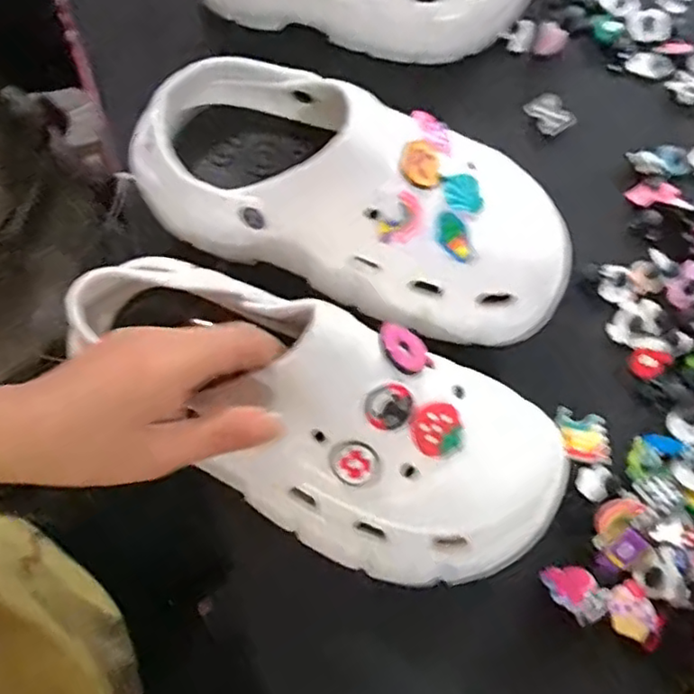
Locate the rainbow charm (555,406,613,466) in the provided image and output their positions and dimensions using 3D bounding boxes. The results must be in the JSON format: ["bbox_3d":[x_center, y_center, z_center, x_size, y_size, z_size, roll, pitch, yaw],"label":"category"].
[{"bbox_3d":[0.144,0.053,0.393,0.028,0.005,0.036,-4,72,-1],"label":"rainbow charm"}]

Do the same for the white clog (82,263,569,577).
[{"bbox_3d":[-0.024,0.036,0.318,0.260,0.092,0.102,22,73,5],"label":"white clog"}]

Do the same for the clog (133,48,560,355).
[{"bbox_3d":[0.001,-0.089,0.380,0.263,0.104,0.108,22,74,7],"label":"clog"}]

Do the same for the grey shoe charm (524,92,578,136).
[{"bbox_3d":[0.146,-0.167,0.462,0.028,0.006,0.030,-34,75,-10],"label":"grey shoe charm"}]

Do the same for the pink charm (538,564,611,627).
[{"bbox_3d":[0.127,0.135,0.357,0.025,0.015,0.034,-39,76,-11],"label":"pink charm"}]

